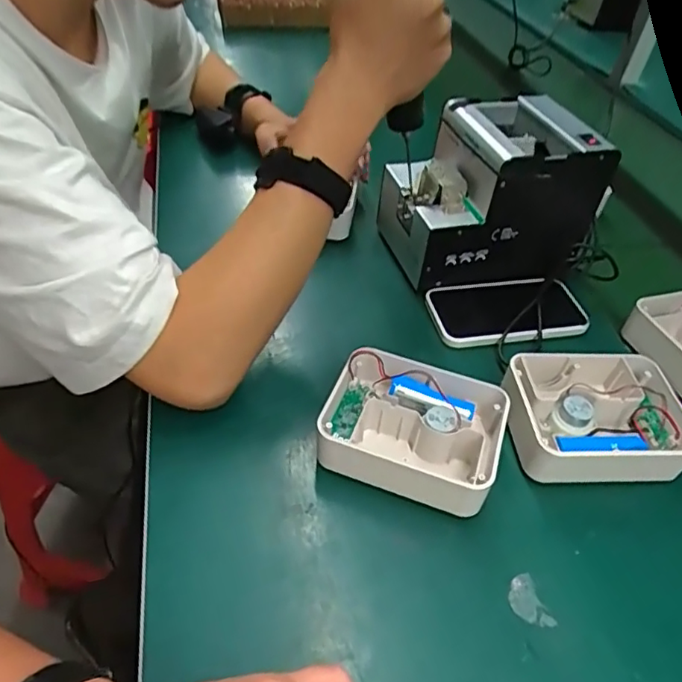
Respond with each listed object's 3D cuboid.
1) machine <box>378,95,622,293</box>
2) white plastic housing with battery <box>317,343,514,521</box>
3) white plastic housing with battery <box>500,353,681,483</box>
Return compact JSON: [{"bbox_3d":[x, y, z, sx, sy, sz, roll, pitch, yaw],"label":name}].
[{"bbox_3d":[0.149,-0.148,0.586,0.182,0.152,0.137,-10,46,-14],"label":"machine"},{"bbox_3d":[0.054,0.066,0.424,0.133,0.049,0.104,14,45,10],"label":"white plastic housing with battery"},{"bbox_3d":[0.198,0.061,0.445,0.138,0.046,0.104,-1,45,-6],"label":"white plastic housing with battery"}]

